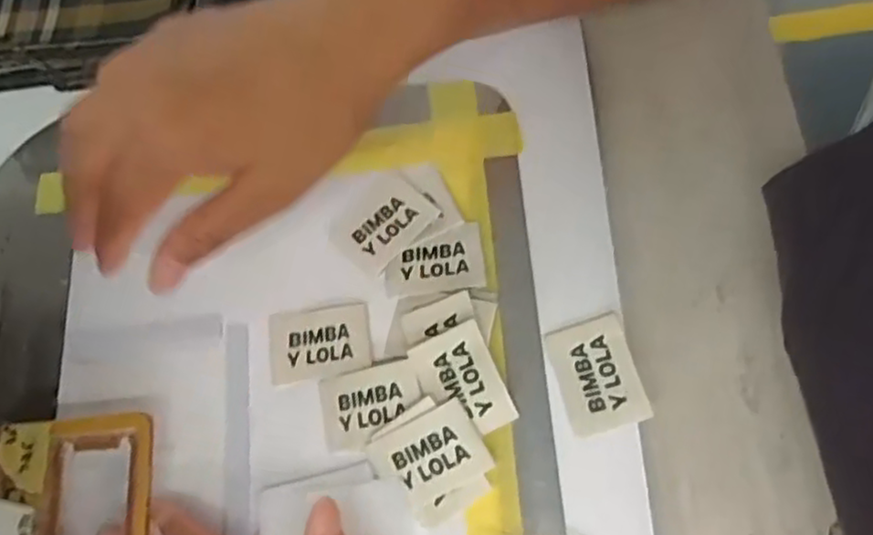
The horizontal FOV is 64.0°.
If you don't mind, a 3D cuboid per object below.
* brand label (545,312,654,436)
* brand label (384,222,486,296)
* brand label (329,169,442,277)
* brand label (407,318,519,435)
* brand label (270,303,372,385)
[{"bbox_3d":[0.072,0.047,0.313,0.035,0.004,0.048,-17,69,6],"label":"brand label"},{"bbox_3d":[-0.001,-0.002,0.339,0.047,0.004,0.032,-10,69,5],"label":"brand label"},{"bbox_3d":[-0.027,-0.023,0.349,0.038,0.004,0.046,39,79,19],"label":"brand label"},{"bbox_3d":[0.011,0.051,0.312,0.034,0.004,0.048,-25,71,-1],"label":"brand label"},{"bbox_3d":[-0.057,0.035,0.335,0.049,0.004,0.034,-11,70,9],"label":"brand label"}]

